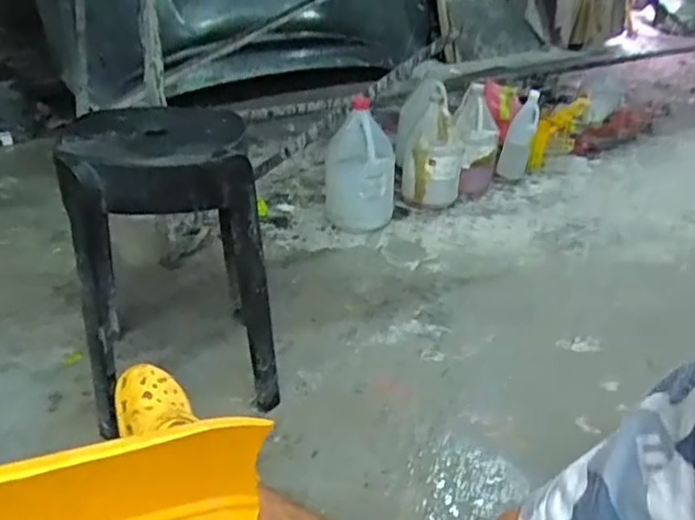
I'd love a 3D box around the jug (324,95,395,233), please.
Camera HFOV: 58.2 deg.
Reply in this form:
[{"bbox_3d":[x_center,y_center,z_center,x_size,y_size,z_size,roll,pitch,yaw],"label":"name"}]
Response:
[{"bbox_3d":[0.022,-0.226,1.552,0.151,0.307,0.189,-4,29,-12],"label":"jug"}]

